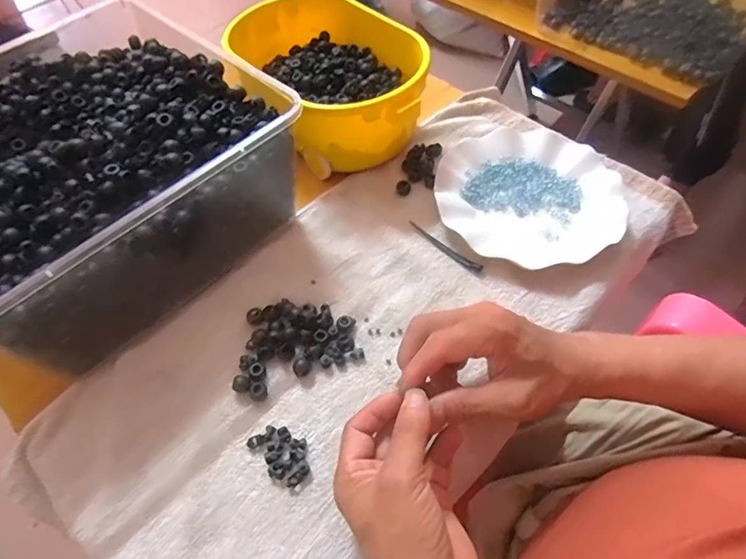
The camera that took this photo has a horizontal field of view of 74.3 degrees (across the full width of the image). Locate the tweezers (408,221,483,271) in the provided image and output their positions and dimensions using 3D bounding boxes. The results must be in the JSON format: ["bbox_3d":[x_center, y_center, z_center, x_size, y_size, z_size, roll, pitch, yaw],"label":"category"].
[{"bbox_3d":[0.070,-0.035,0.486,0.008,0.007,0.090,-40,62,-22],"label":"tweezers"}]

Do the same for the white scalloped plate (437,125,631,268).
[{"bbox_3d":[0.165,-0.091,0.511,0.195,0.021,0.176,-11,56,-5],"label":"white scalloped plate"}]

